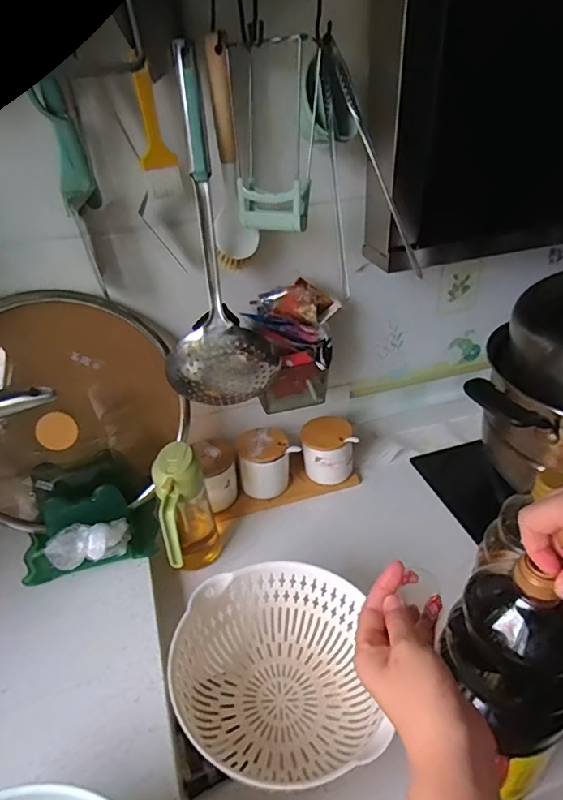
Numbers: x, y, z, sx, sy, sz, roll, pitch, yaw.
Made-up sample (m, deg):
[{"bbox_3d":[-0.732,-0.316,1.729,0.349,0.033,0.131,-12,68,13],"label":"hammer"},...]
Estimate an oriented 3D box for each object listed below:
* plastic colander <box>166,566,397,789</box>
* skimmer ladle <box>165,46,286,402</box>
[{"bbox_3d":[-0.006,0.287,0.562,0.205,0.102,0.185,-5,34,-2],"label":"plastic colander"},{"bbox_3d":[-0.084,-0.170,0.609,0.141,0.395,0.058,-4,33,-1],"label":"skimmer ladle"}]

